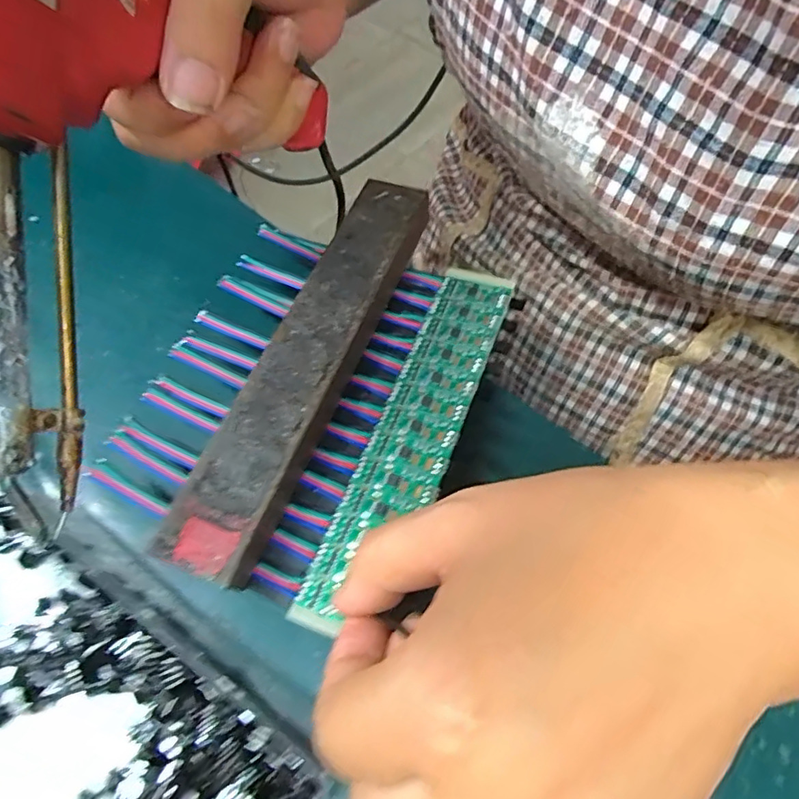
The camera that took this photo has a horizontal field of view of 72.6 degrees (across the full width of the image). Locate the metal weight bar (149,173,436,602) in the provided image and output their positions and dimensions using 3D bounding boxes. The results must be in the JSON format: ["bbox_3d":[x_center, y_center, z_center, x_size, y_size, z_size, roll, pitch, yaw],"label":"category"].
[{"bbox_3d":[-0.033,-0.017,0.224,0.036,0.021,0.185,18,64,12],"label":"metal weight bar"}]

